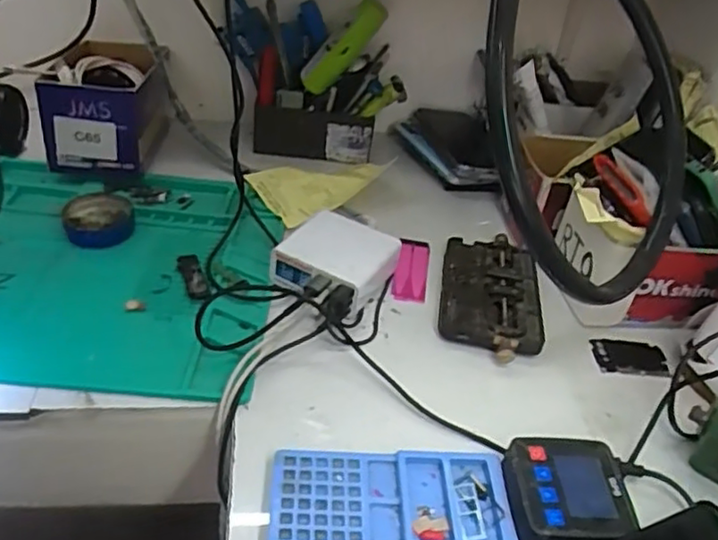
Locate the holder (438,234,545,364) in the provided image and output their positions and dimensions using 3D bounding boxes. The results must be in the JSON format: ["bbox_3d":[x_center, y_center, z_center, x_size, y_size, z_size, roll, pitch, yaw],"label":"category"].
[{"bbox_3d":[0.122,0.020,0.604,0.089,0.022,0.164,10,36,2],"label":"holder"}]

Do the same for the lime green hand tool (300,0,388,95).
[{"bbox_3d":[-0.021,-0.241,0.711,0.034,0.121,0.034,43,36,-13],"label":"lime green hand tool"}]

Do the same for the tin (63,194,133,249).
[{"bbox_3d":[-0.246,-0.047,0.614,0.061,0.018,0.065,4,36,-3],"label":"tin"}]

